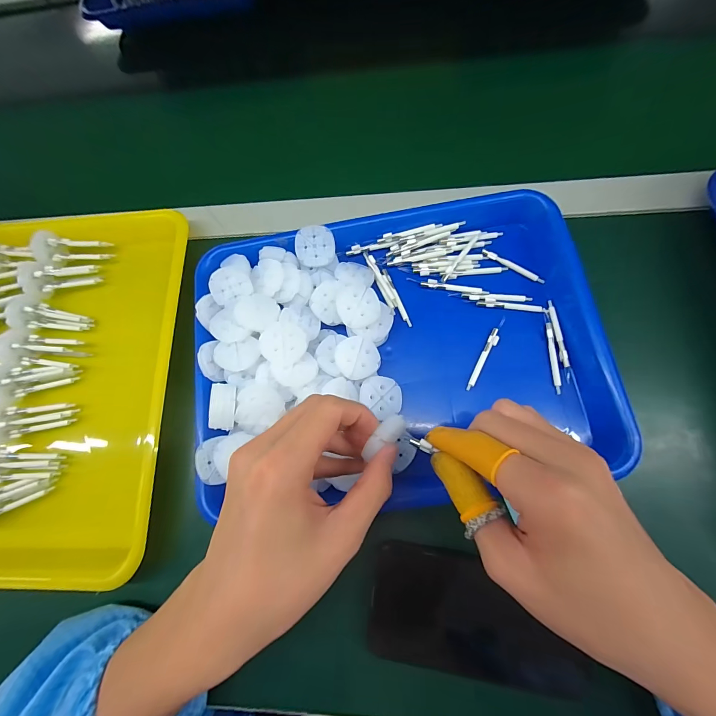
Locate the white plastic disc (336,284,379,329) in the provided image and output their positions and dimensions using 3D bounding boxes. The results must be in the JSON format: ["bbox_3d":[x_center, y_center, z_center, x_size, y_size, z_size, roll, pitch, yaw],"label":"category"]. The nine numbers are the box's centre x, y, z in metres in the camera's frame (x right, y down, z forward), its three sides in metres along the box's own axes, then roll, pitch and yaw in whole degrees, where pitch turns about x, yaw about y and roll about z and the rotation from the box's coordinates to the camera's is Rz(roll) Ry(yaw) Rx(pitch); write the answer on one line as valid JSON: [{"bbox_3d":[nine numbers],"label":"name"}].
[{"bbox_3d":[0.000,-0.043,0.275,0.034,0.005,0.036,1,79,-4],"label":"white plastic disc"}]

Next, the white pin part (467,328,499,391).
[{"bbox_3d":[0.105,0.002,0.280,0.008,0.006,0.057,26,78,12],"label":"white pin part"}]

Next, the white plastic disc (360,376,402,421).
[{"bbox_3d":[0.019,0.032,0.272,0.033,0.004,0.035,2,81,-12],"label":"white plastic disc"}]

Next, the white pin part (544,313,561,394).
[{"bbox_3d":[0.162,-0.005,0.279,0.005,0.006,0.068,-3,74,5],"label":"white pin part"}]

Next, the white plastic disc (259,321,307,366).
[{"bbox_3d":[-0.059,-0.013,0.265,0.035,0.009,0.038,4,70,-11],"label":"white plastic disc"}]

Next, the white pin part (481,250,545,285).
[{"bbox_3d":[0.138,-0.082,0.300,0.059,0.005,0.006,31,79,13],"label":"white pin part"}]

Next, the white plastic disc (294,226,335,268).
[{"bbox_3d":[-0.038,-0.099,0.299,0.034,0.004,0.034,-2,104,-7],"label":"white plastic disc"}]

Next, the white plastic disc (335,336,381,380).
[{"bbox_3d":[0.000,-0.001,0.271,0.034,0.009,0.035,-1,74,5],"label":"white plastic disc"}]

